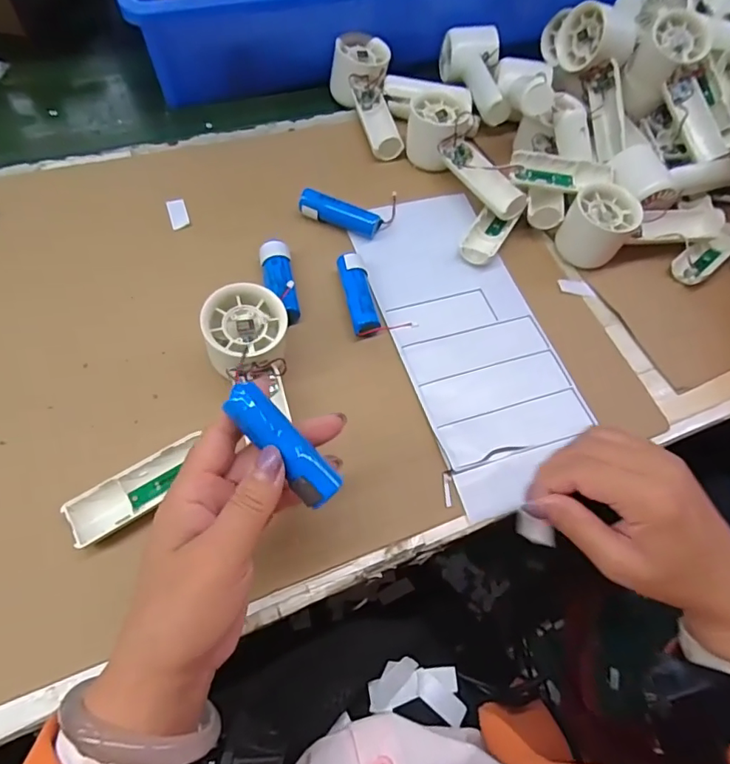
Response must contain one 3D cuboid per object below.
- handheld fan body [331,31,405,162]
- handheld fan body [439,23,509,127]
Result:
[{"bbox_3d":[0.006,-0.293,0.537,0.061,0.048,0.155,-12,74,-10],"label":"handheld fan body"},{"bbox_3d":[0.120,-0.328,0.556,0.057,0.045,0.135,0,62,-6],"label":"handheld fan body"}]

